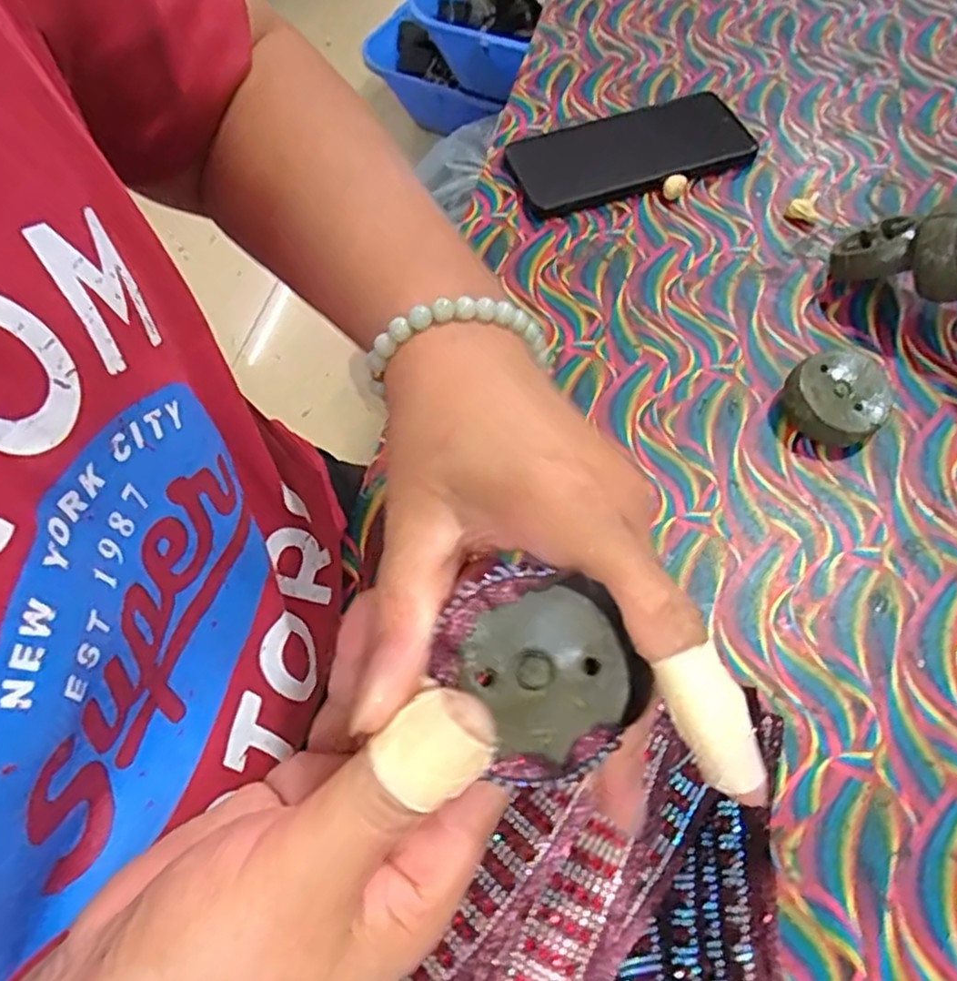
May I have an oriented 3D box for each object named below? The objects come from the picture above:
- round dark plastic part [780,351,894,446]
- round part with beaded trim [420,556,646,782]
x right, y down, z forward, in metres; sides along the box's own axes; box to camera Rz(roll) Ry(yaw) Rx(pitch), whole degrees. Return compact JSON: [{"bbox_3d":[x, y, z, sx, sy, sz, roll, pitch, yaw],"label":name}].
[{"bbox_3d":[0.192,-0.049,0.379,0.050,0.026,0.048,-2,60,3],"label":"round dark plastic part"},{"bbox_3d":[0.015,0.045,0.183,0.044,0.018,0.051,-39,77,-2],"label":"round part with beaded trim"}]

